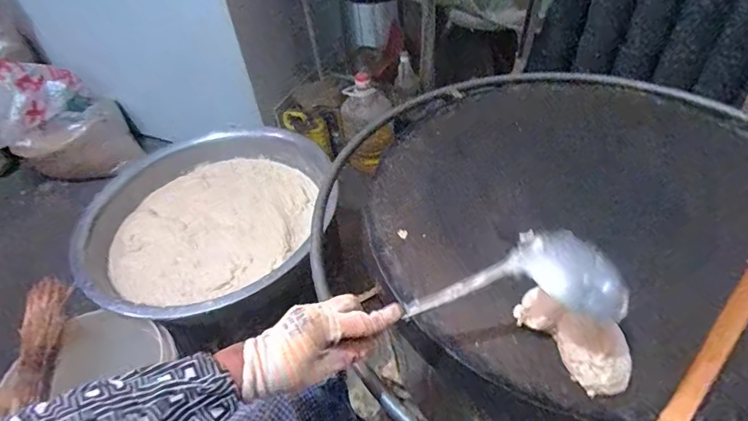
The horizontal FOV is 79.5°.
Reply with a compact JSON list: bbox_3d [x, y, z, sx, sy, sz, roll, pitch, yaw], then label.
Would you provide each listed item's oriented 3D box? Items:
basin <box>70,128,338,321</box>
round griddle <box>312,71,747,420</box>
[{"bbox_3d":[-0.379,0.042,0.996,0.517,0.161,0.517,-4,44,4],"label":"basin"},{"bbox_3d":[0.287,-0.012,0.664,0.669,0.070,0.794,8,46,15],"label":"round griddle"}]

